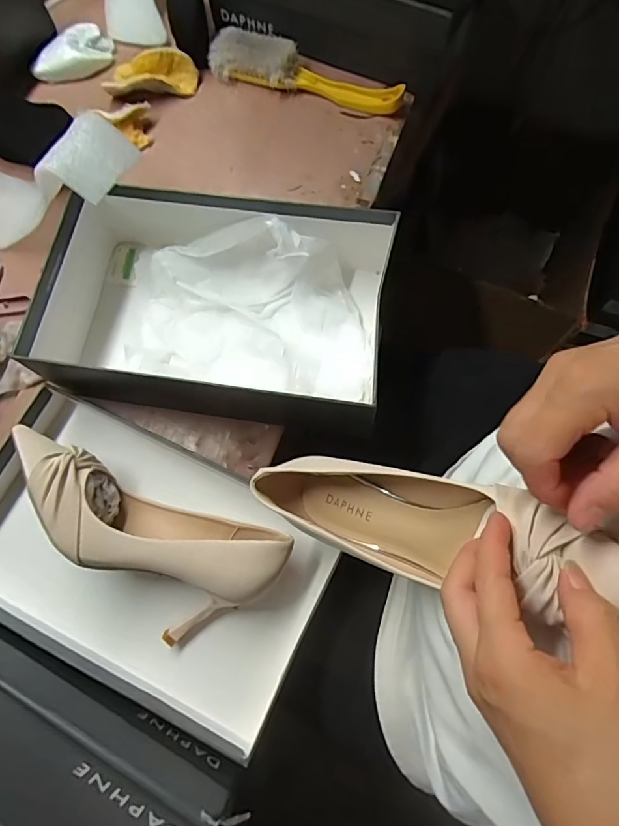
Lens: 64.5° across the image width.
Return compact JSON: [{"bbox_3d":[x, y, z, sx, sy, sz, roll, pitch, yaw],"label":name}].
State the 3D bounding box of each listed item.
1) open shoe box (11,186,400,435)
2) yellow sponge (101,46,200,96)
[{"bbox_3d":[-0.095,-0.103,0.468,0.331,0.110,0.196,9,74,4],"label":"open shoe box"},{"bbox_3d":[-0.185,-0.397,0.574,0.106,0.031,0.052,-1,73,1],"label":"yellow sponge"}]

